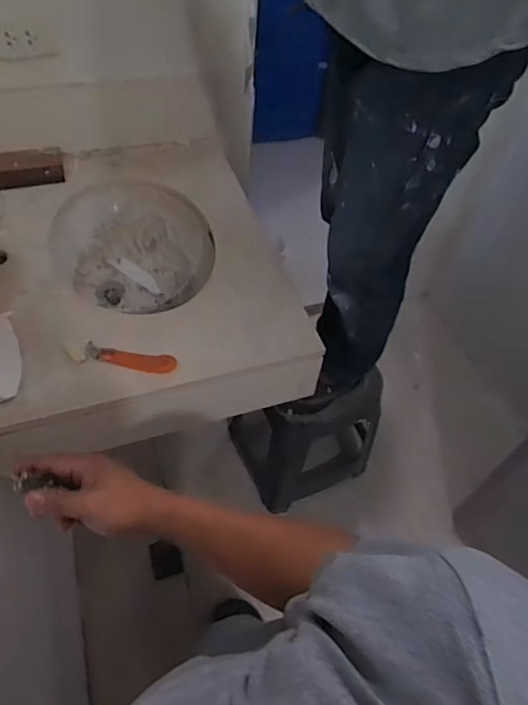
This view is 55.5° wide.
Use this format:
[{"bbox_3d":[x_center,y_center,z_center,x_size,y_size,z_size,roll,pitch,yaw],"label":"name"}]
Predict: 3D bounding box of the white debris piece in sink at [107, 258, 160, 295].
[{"bbox_3d":[-0.286,-0.176,1.130,0.143,0.009,0.032,33,84,13],"label":"white debris piece in sink"}]

